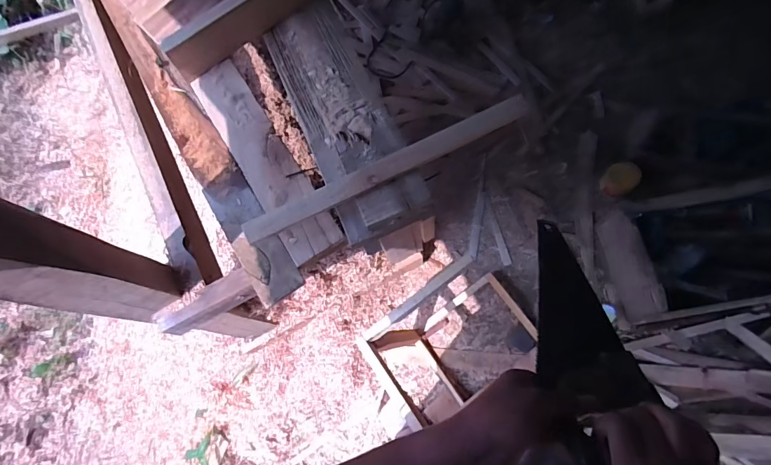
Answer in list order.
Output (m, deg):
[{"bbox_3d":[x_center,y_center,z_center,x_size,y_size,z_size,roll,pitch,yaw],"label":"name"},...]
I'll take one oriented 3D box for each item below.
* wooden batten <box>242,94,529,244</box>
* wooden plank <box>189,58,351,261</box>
[{"bbox_3d":[0.010,-0.112,0.681,0.520,0.026,0.045,-27,75,-5],"label":"wooden batten"},{"bbox_3d":[-0.225,-0.141,0.743,0.093,0.022,0.446,-32,76,-7],"label":"wooden plank"}]

